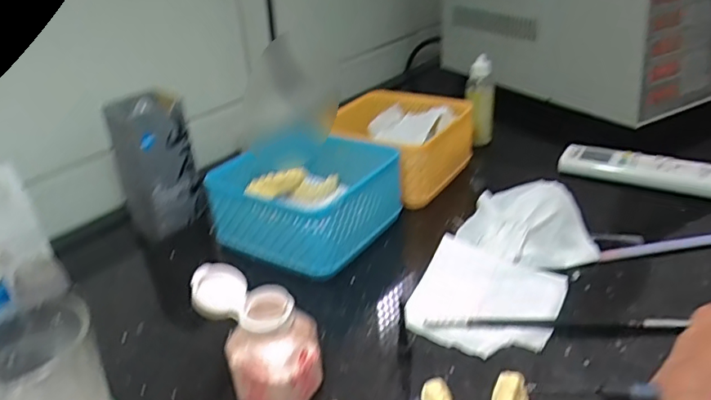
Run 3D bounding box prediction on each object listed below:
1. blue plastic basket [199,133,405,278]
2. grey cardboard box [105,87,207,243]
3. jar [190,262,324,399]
[{"bbox_3d":[-0.042,-0.005,0.492,0.129,0.059,0.134,15,34,29],"label":"blue plastic basket"},{"bbox_3d":[-0.187,-0.035,0.513,0.060,0.119,0.056,15,34,32],"label":"grey cardboard box"},{"bbox_3d":[-0.055,0.081,0.322,0.067,0.076,0.047,21,38,37],"label":"jar"}]

